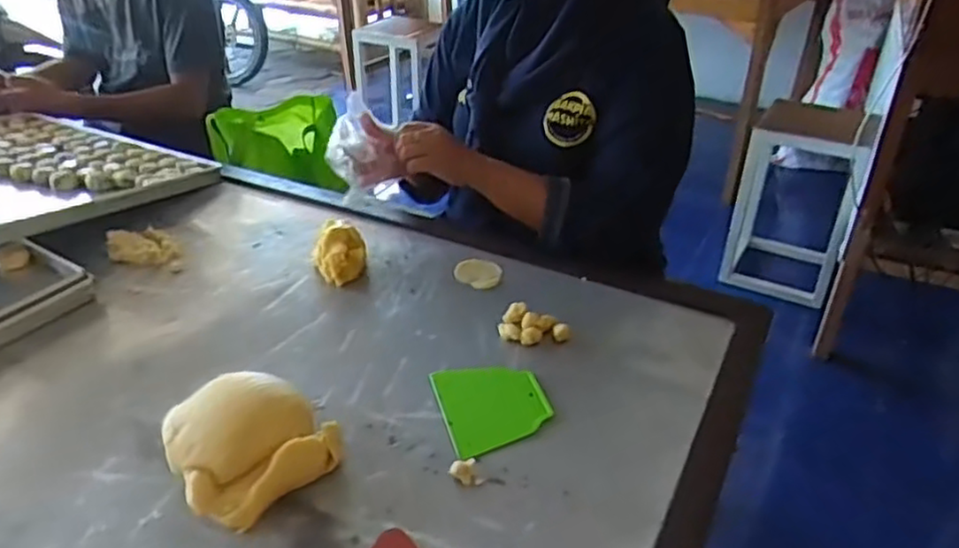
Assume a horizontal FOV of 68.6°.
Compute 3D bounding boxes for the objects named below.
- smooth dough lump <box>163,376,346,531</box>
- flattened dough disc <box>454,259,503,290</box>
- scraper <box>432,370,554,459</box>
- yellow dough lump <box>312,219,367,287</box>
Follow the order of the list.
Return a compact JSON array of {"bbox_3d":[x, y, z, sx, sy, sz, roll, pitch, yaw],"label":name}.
[{"bbox_3d":[-0.214,0.150,0.636,0.148,0.057,0.129,26,41,34],"label":"smooth dough lump"},{"bbox_3d":[-0.002,-0.002,0.914,0.060,0.008,0.072,1,33,1],"label":"flattened dough disc"},{"bbox_3d":[0.014,0.128,0.710,0.102,0.008,0.111,-10,34,-15],"label":"scraper"},{"bbox_3d":[-0.181,-0.030,0.915,0.063,0.062,0.079,-10,34,-15],"label":"yellow dough lump"}]

